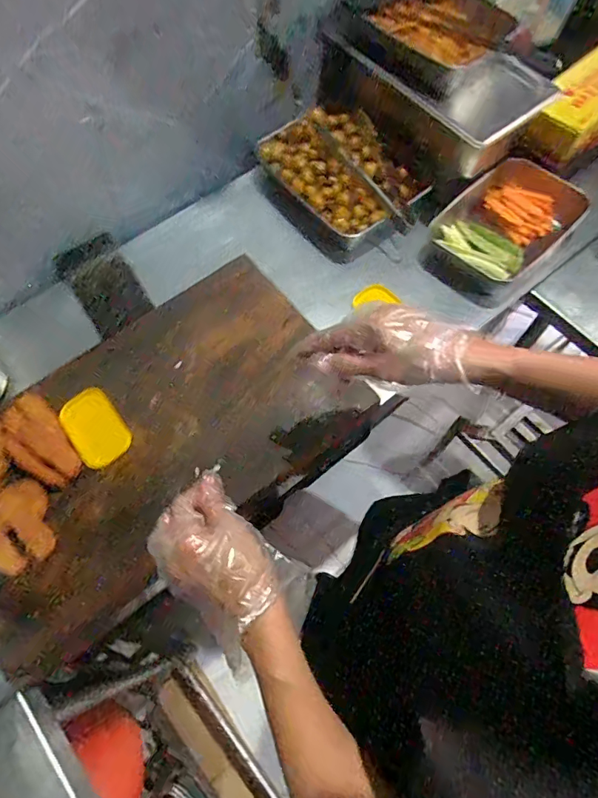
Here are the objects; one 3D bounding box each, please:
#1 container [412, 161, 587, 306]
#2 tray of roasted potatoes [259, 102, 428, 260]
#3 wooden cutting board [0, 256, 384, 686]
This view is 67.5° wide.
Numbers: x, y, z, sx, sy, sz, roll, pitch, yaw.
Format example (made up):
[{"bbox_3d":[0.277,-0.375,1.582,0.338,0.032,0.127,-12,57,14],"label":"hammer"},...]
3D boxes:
[{"bbox_3d":[0.300,-0.255,0.663,0.156,0.051,0.247,42,74,18],"label":"container"},{"bbox_3d":[0.066,-0.333,0.705,0.184,0.076,0.267,-33,69,-11],"label":"tray of roasted potatoes"},{"bbox_3d":[-0.178,0.041,0.560,0.471,0.056,0.294,-34,70,-12],"label":"wooden cutting board"}]

